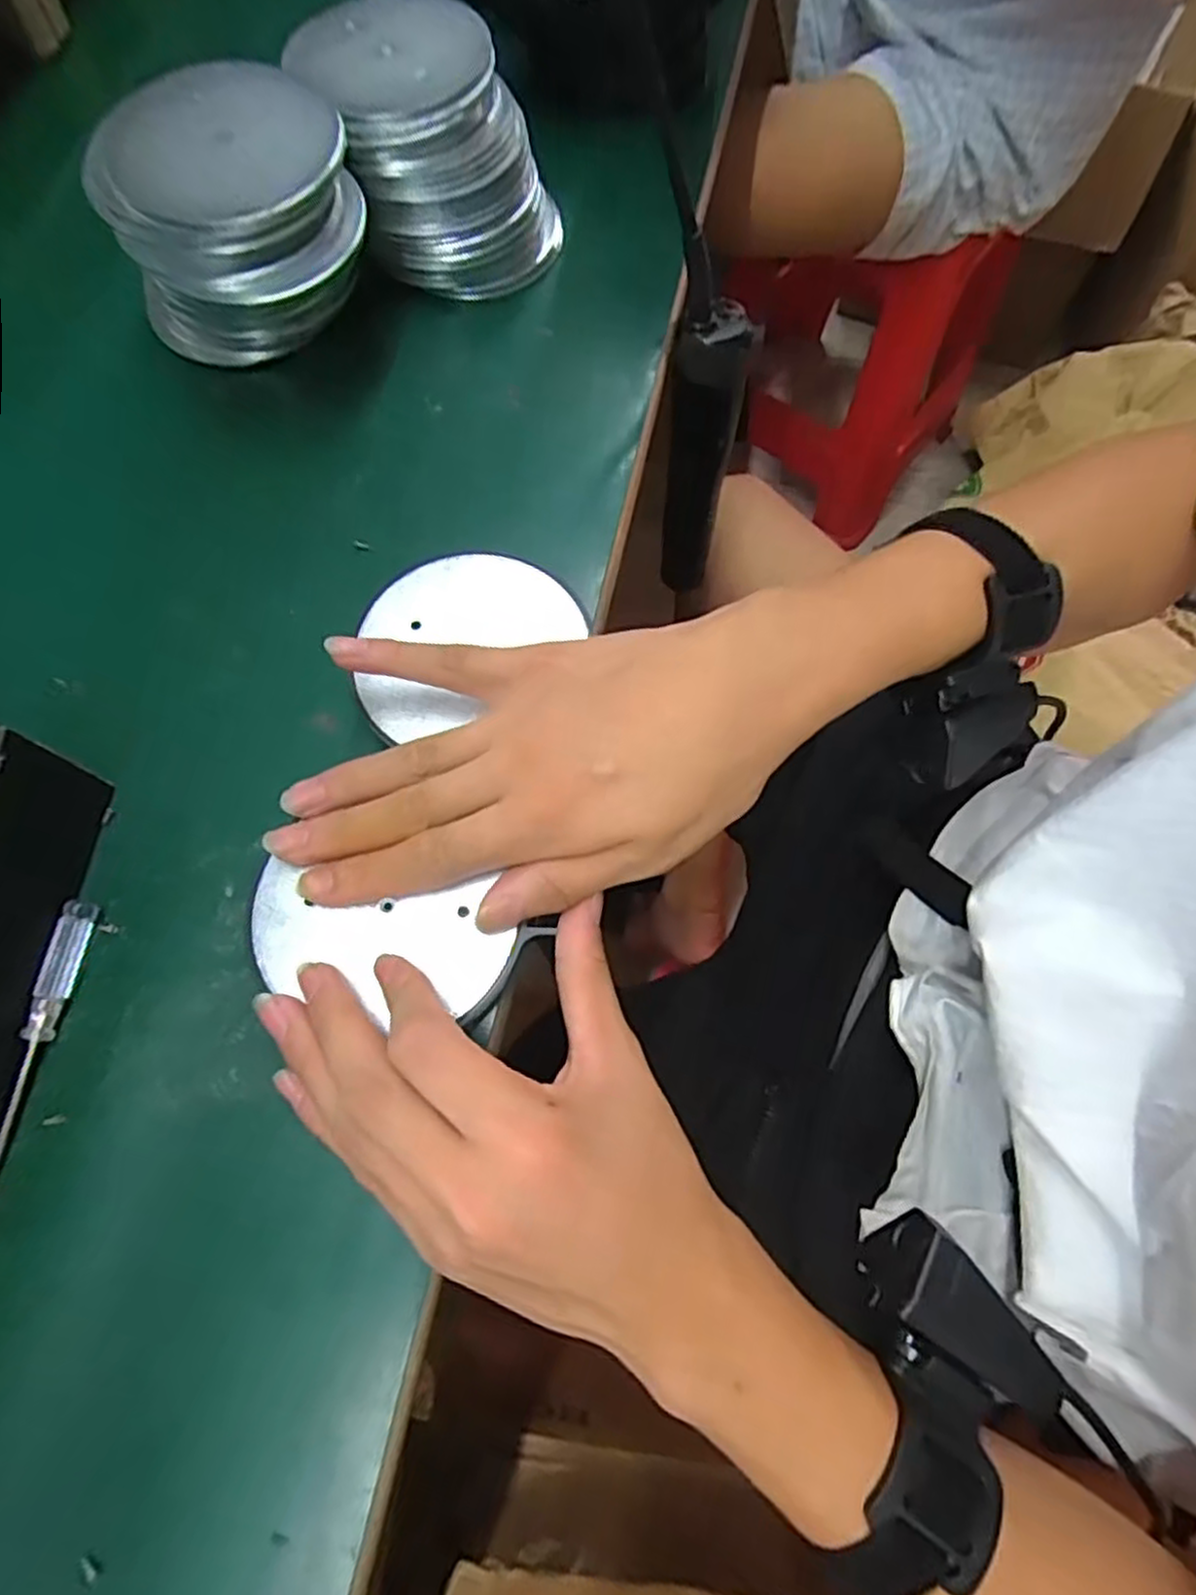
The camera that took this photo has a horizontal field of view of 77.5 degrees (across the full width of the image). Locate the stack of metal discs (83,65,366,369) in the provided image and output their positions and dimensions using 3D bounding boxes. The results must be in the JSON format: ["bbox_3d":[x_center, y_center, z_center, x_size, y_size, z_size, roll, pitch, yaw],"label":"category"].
[{"bbox_3d":[-0.153,-0.247,0.334,0.102,0.085,0.100,39,75,12],"label":"stack of metal discs"}]

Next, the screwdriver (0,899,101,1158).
[{"bbox_3d":[-0.195,0.093,0.254,0.008,0.009,0.115,7,71,2],"label":"screwdriver"}]

